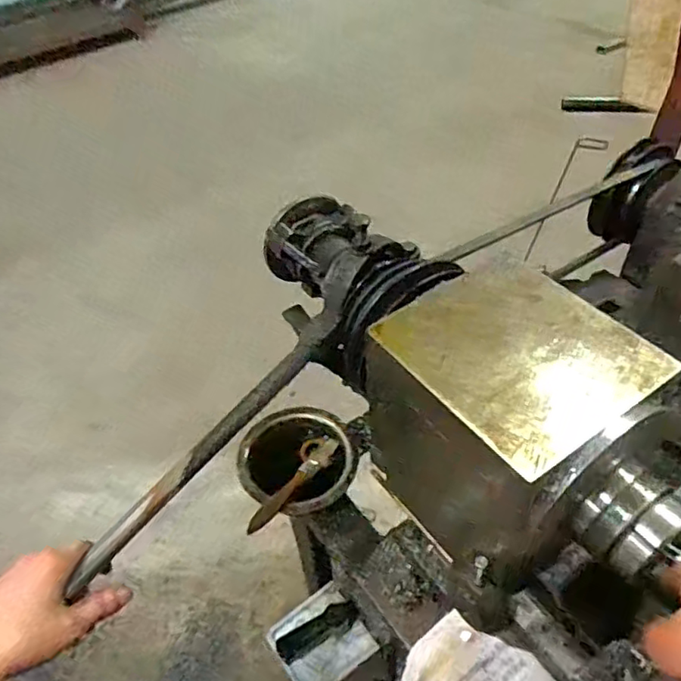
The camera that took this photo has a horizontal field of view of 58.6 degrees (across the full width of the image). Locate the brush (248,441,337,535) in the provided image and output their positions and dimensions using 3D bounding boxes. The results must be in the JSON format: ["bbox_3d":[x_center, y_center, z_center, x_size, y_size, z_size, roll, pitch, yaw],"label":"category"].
[{"bbox_3d":[-0.048,0.155,0.659,0.025,0.011,0.155,22,37,24],"label":"brush"}]

